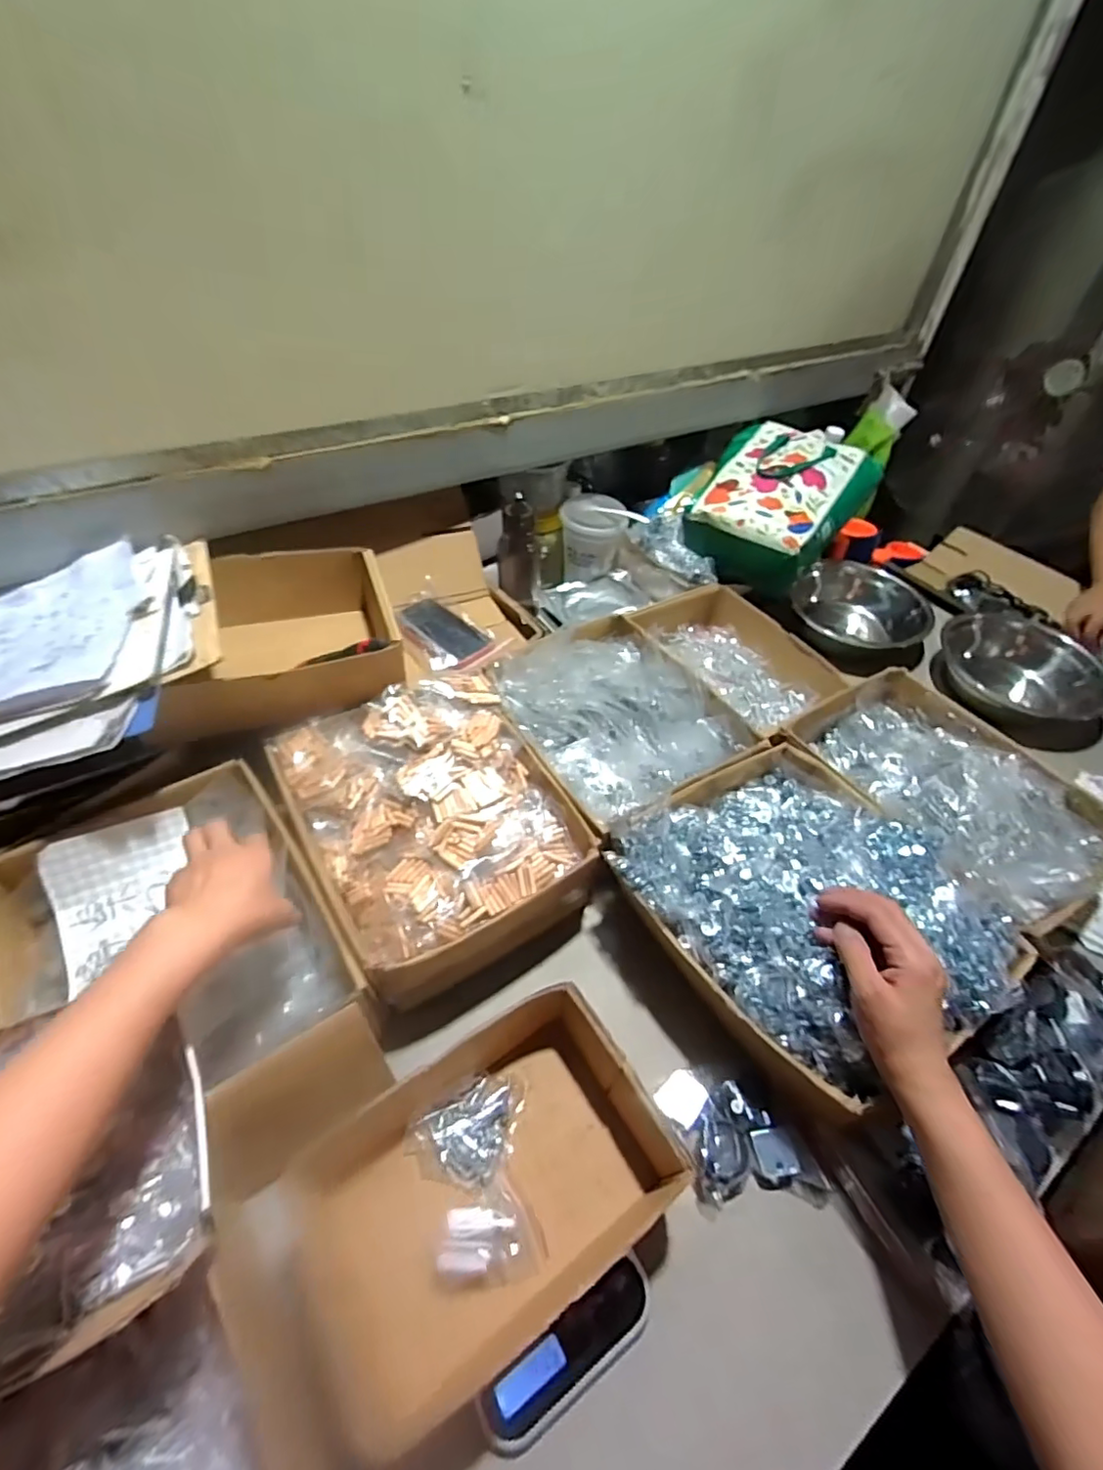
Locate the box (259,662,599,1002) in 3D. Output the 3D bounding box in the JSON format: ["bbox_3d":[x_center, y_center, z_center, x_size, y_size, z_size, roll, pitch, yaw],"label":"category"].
[{"bbox_3d":[-0.129,0.097,0.656,0.271,0.129,0.319,-26,55,-24],"label":"box"}]

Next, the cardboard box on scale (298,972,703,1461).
[{"bbox_3d":[-0.044,0.352,0.464,0.277,0.061,0.191,-25,55,-23],"label":"cardboard box on scale"}]

